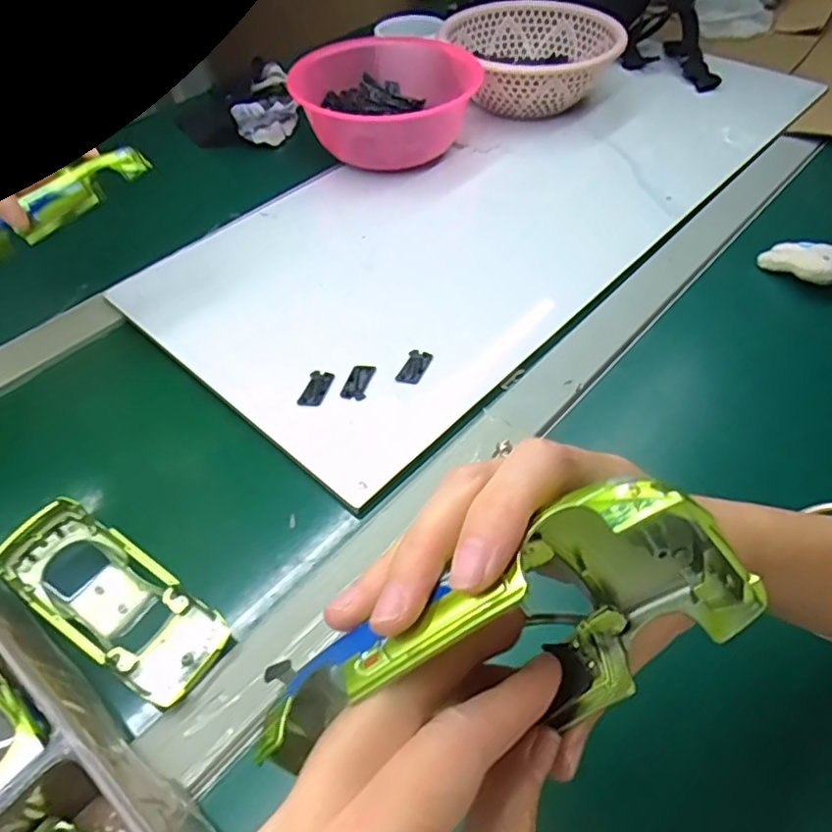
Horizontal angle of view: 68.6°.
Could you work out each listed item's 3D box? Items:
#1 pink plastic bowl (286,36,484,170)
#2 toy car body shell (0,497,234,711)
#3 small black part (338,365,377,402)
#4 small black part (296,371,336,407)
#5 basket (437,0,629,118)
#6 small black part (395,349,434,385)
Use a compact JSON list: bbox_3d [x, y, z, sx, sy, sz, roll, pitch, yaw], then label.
[{"bbox_3d":[-0.035,-0.326,0.651,0.158,0.082,0.169,-1,50,1],"label":"pink plastic bowl"},{"bbox_3d":[-0.167,0.102,0.339,0.134,0.034,0.053,33,58,11],"label":"toy car body shell"},{"bbox_3d":[-0.043,-0.026,0.451,0.018,0.004,0.034,9,51,10],"label":"small black part"},{"bbox_3d":[-0.073,-0.021,0.447,0.018,0.004,0.033,11,52,11],"label":"small black part"},{"bbox_3d":[0.136,-0.416,0.724,0.192,0.077,0.200,-2,50,0],"label":"basket"},{"bbox_3d":[-0.001,-0.038,0.459,0.018,0.004,0.034,16,53,15],"label":"small black part"}]

